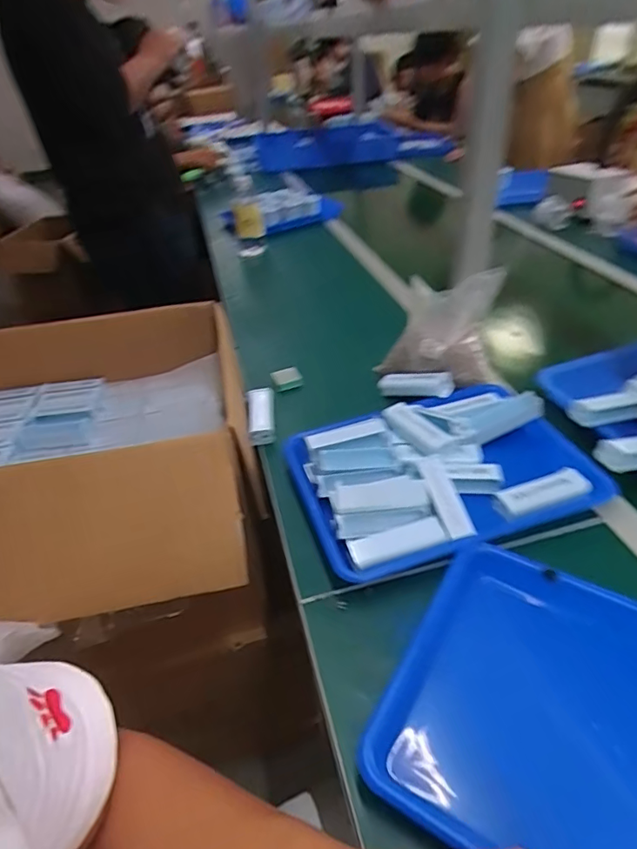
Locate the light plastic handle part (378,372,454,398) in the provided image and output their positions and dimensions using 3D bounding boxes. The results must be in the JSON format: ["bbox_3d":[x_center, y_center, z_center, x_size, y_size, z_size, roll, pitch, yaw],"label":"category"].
[{"bbox_3d":[0.138,-0.058,0.751,0.109,0.029,0.028,3,35,40],"label":"light plastic handle part"}]

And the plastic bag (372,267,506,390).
[{"bbox_3d":[0.175,-0.137,0.749,0.168,0.141,0.099,4,38,11],"label":"plastic bag"}]

